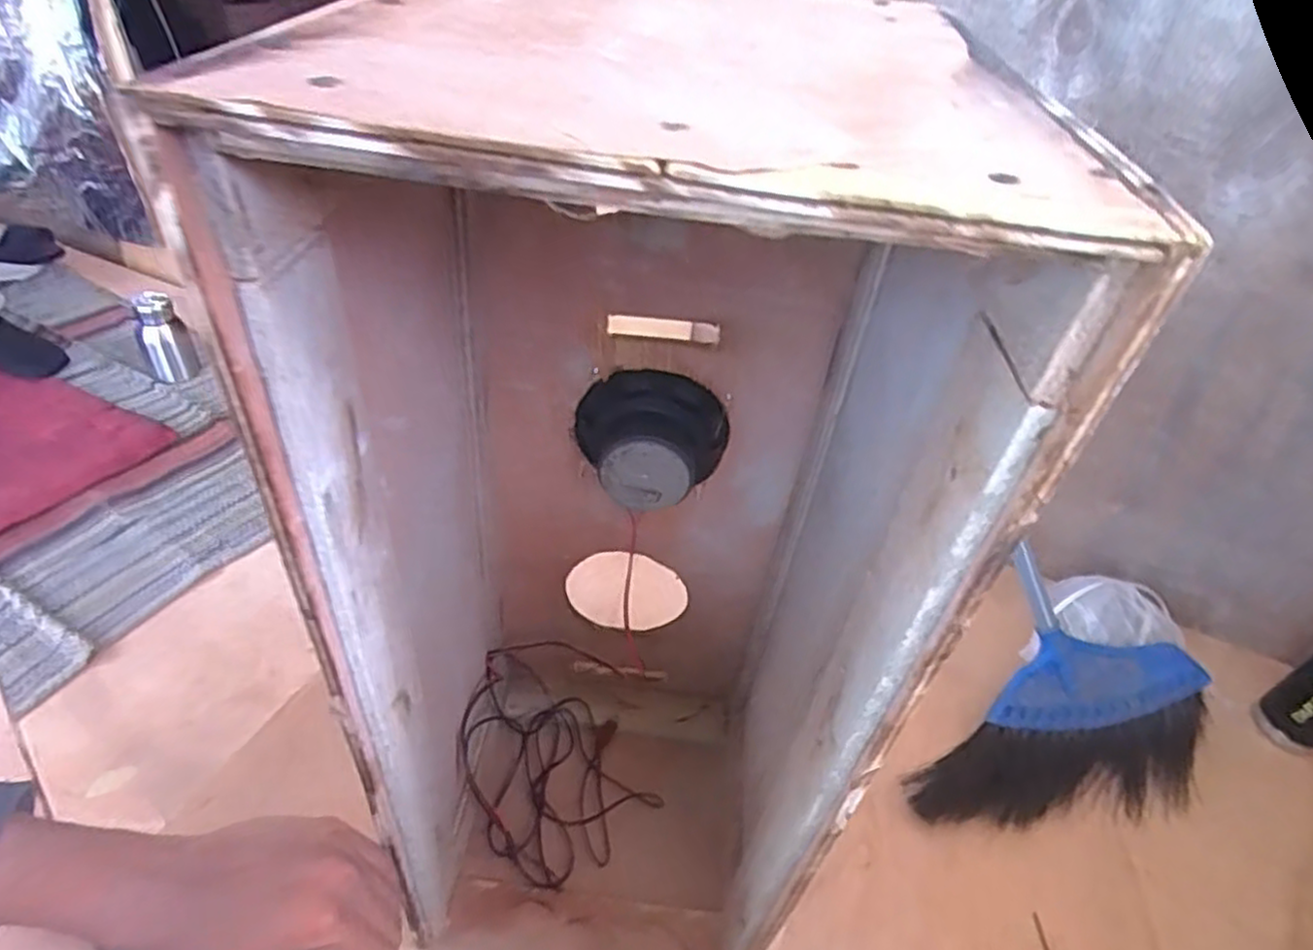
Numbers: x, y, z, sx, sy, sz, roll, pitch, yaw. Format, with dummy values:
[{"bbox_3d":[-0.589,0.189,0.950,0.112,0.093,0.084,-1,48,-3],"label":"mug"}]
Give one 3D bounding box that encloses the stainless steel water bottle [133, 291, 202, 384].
[{"bbox_3d":[-0.782,-0.213,1.143,0.067,0.136,0.064,-18,44,-28],"label":"stainless steel water bottle"}]

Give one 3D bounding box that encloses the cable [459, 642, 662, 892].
[{"bbox_3d":[-0.101,0.247,0.663,0.152,0.107,0.204,-12,41,-21],"label":"cable"}]

